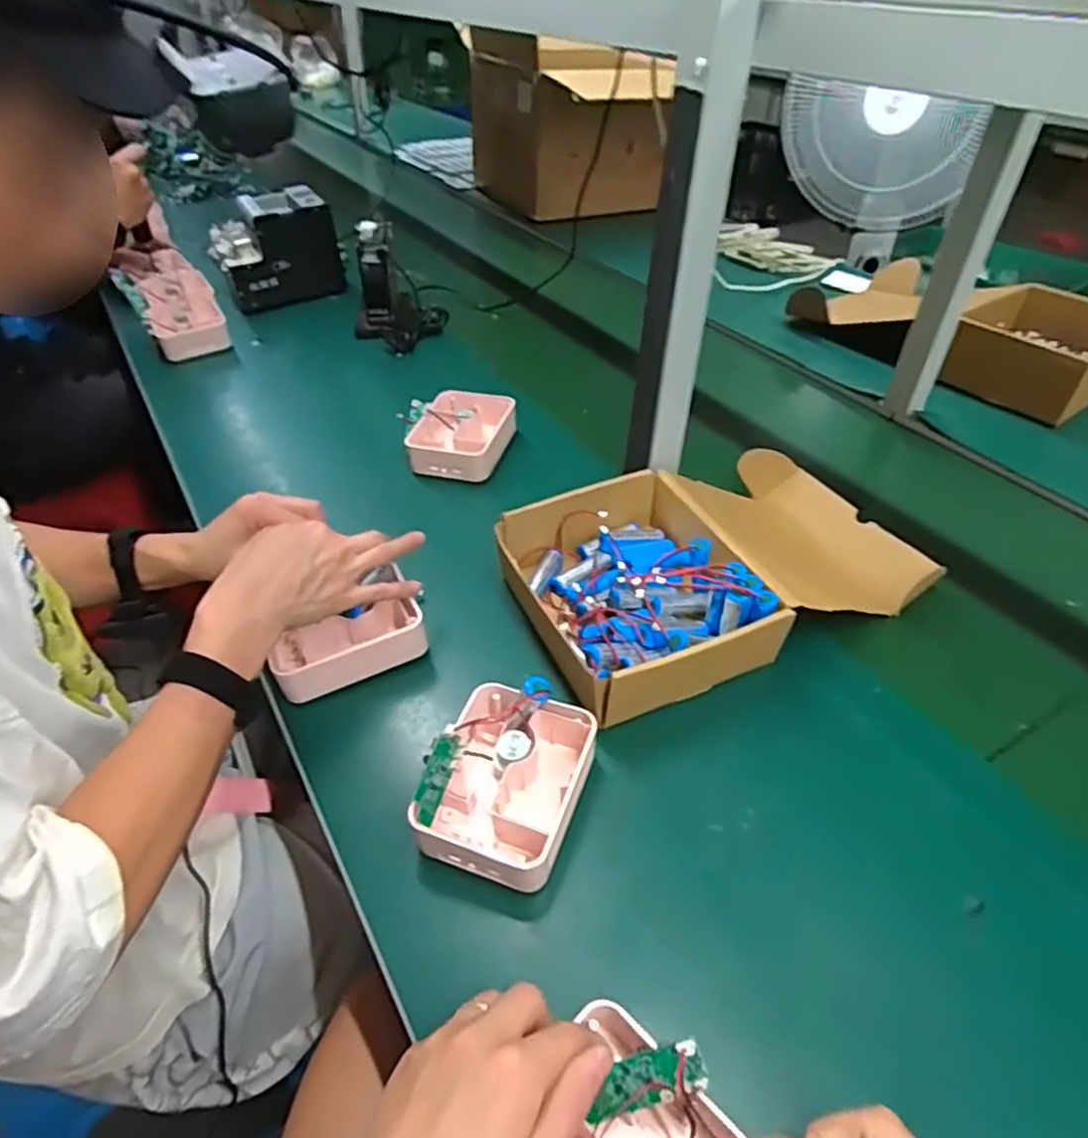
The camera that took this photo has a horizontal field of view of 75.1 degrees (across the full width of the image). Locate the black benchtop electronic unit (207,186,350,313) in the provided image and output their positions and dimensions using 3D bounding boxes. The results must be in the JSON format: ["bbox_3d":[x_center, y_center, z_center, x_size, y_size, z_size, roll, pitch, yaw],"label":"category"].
[{"bbox_3d":[-0.454,-0.544,1.212,0.187,0.148,0.115,-22,45,-24],"label":"black benchtop electronic unit"}]

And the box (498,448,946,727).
[{"bbox_3d":[0.164,-0.016,0.662,0.368,0.061,0.220,-18,44,-21],"label":"box"}]

